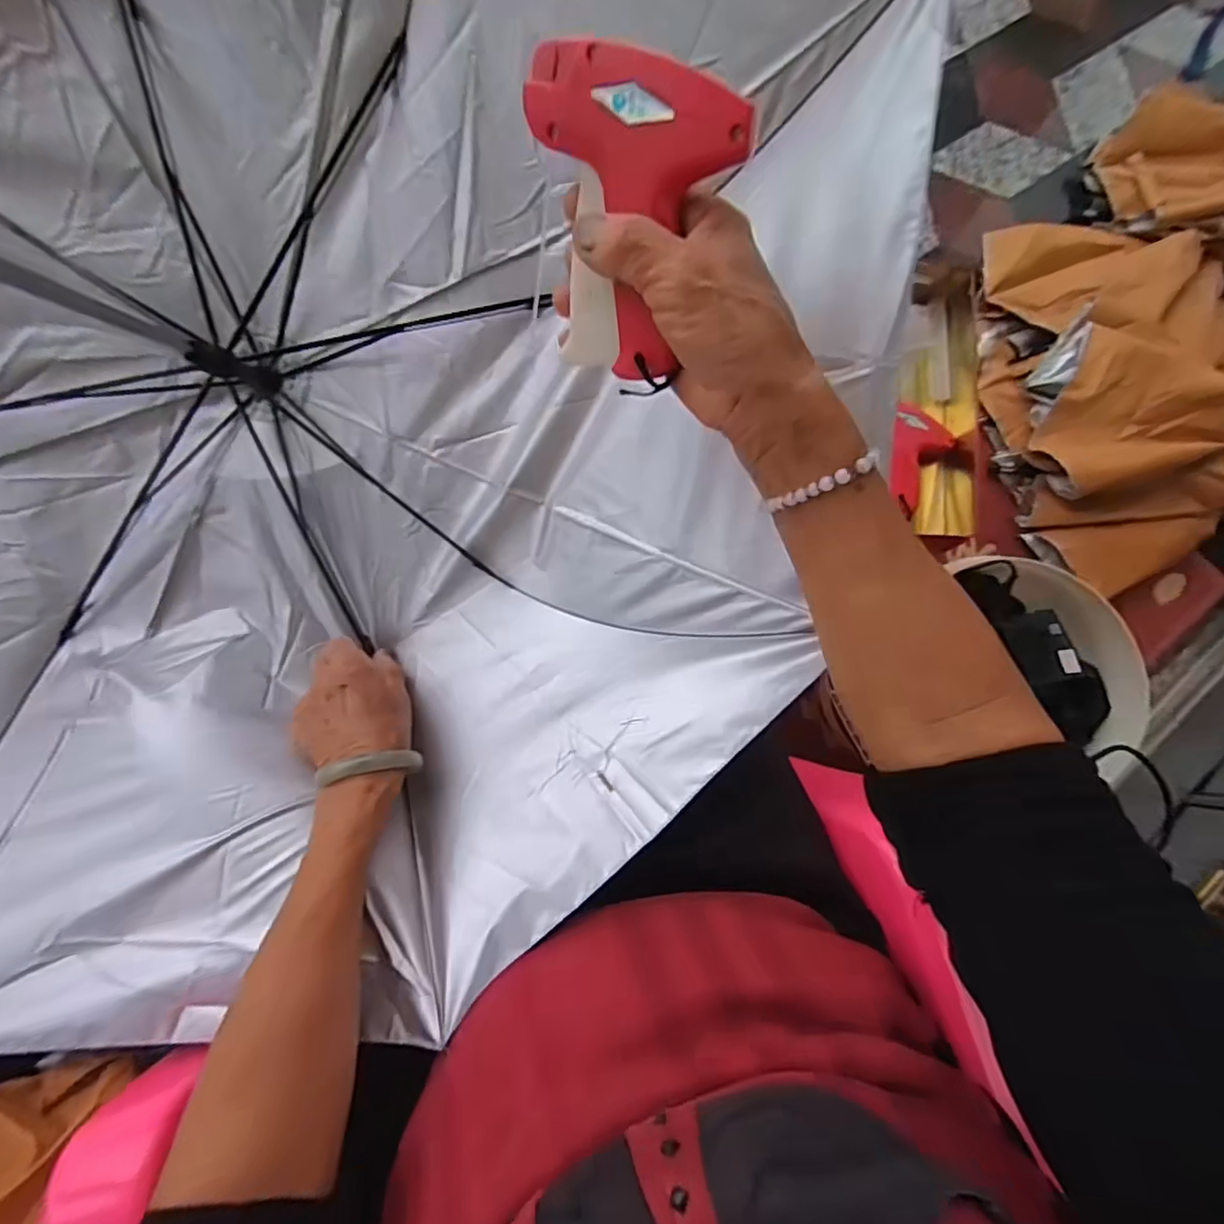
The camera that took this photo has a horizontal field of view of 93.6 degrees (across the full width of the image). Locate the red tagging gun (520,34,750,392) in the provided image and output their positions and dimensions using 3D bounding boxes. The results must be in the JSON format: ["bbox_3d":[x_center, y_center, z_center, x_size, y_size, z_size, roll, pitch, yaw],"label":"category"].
[{"bbox_3d":[0.011,-0.176,0.266,0.096,0.125,0.028,14,35,20],"label":"red tagging gun"}]

